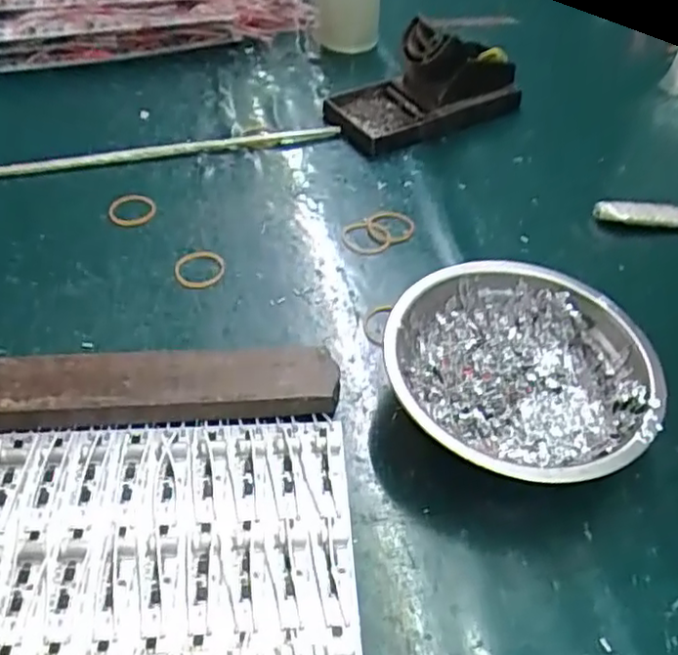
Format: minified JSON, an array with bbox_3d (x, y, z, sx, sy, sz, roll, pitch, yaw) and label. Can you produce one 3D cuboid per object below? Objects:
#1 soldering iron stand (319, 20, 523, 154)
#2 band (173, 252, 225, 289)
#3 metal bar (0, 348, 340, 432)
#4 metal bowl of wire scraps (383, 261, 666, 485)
[{"bbox_3d":[0.064,-0.175,0.468,0.127,0.067,0.062,-22,53,-21],"label":"soldering iron stand"},{"bbox_3d":[-0.083,-0.035,0.393,0.030,0.006,0.030,2,49,-2],"label":"band"},{"bbox_3d":[-0.103,0.031,0.325,0.200,0.019,0.035,-1,49,-4],"label":"metal bar"},{"bbox_3d":[0.088,0.025,0.320,0.119,0.045,0.121,2,49,-2],"label":"metal bowl of wire scraps"}]

